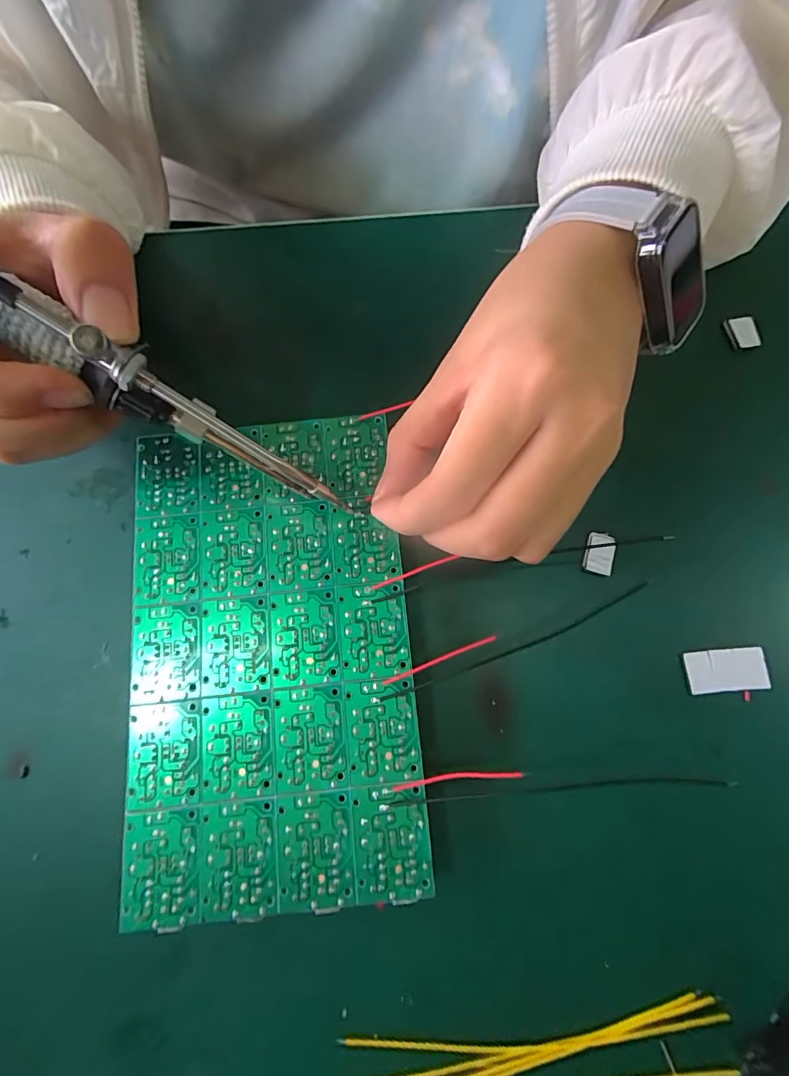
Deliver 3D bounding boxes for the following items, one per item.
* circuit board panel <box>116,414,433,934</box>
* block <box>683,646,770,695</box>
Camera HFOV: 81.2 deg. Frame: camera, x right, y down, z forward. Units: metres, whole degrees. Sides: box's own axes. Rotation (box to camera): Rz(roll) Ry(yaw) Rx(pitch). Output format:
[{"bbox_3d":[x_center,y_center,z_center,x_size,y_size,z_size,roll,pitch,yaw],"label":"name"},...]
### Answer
[{"bbox_3d":[-0.046,0.038,0.170,0.100,0.004,0.172,-5,77,-1],"label":"circuit board panel"},{"bbox_3d":[0.128,0.051,0.178,0.030,0.004,0.015,-5,78,0],"label":"block"}]

